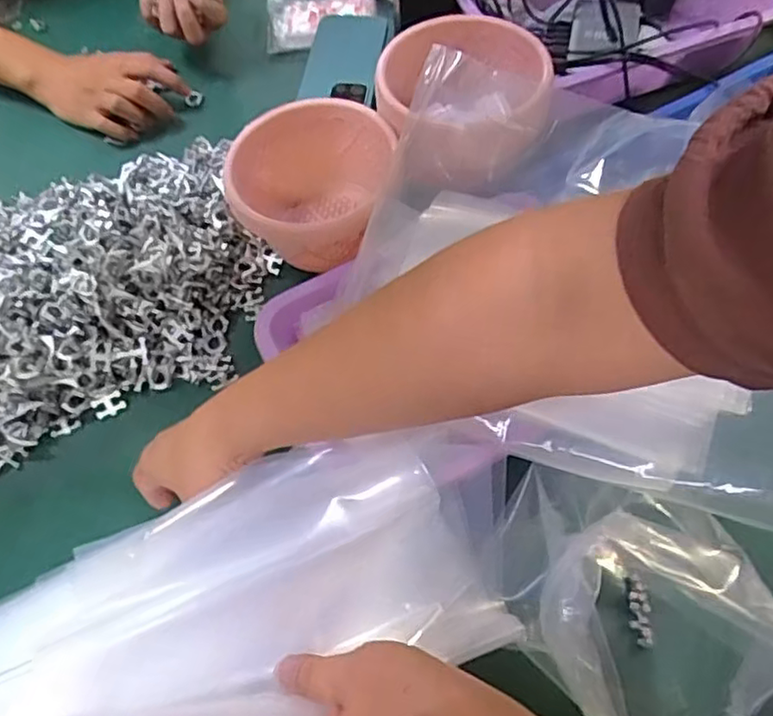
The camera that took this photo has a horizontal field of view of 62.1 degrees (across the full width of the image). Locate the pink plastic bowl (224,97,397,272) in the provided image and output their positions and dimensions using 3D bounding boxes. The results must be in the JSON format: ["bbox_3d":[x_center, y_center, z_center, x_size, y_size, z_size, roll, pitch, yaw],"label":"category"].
[{"bbox_3d":[-0.064,-0.148,0.581,0.132,0.097,0.135,-1,60,2],"label":"pink plastic bowl"}]

